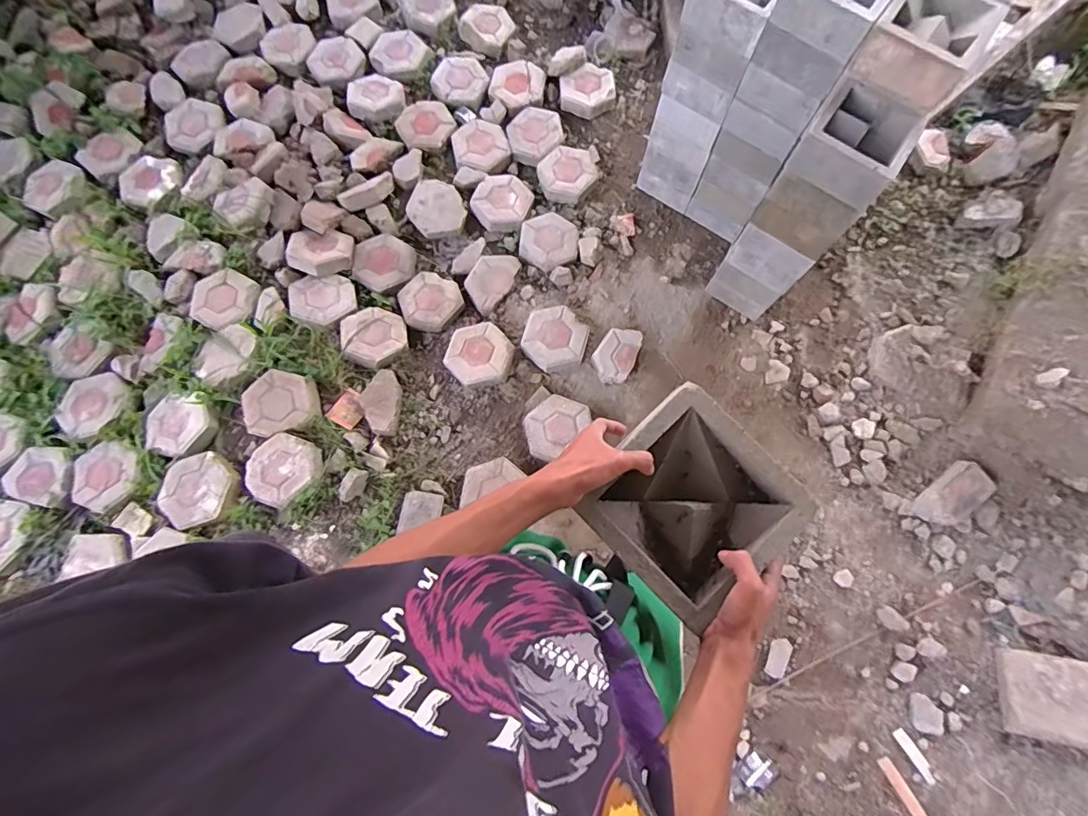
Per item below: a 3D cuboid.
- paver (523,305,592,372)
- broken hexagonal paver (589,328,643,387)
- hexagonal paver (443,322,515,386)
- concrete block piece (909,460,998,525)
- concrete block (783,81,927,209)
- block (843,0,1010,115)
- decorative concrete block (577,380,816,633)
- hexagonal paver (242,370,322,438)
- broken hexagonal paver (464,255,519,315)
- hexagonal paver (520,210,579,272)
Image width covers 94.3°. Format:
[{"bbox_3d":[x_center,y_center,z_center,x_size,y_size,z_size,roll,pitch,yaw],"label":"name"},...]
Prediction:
[{"bbox_3d":[0.037,-0.224,1.621,0.199,0.051,0.216,13,75,5],"label":"paver"},{"bbox_3d":[0.238,-0.176,1.627,0.130,0.068,0.206,32,77,10],"label":"broken hexagonal paver"},{"bbox_3d":[-0.205,-0.175,1.600,0.208,0.044,0.218,-40,77,-10],"label":"hexagonal paver"},{"bbox_3d":[1.193,0.256,1.478,0.121,0.085,0.212,42,96,5],"label":"concrete block piece"},{"bbox_3d":[0.679,-0.576,1.098,0.202,0.100,0.199,33,77,10],"label":"concrete block"},{"bbox_3d":[0.803,-0.772,1.057,0.203,0.107,0.199,36,78,11],"label":"block"},{"bbox_3d":[0.166,0.110,0.574,0.197,0.067,0.193,44,79,12],"label":"decorative concrete block"},{"bbox_3d":[-0.778,-0.013,1.504,0.207,0.081,0.186,-21,75,-5],"label":"hexagonal paver"},{"bbox_3d":[-0.180,-0.441,1.686,0.148,0.053,0.234,30,77,9],"label":"broken hexagonal paver"},{"bbox_3d":[0.016,-0.574,1.737,0.193,0.055,0.205,2,74,2],"label":"hexagonal paver"}]

